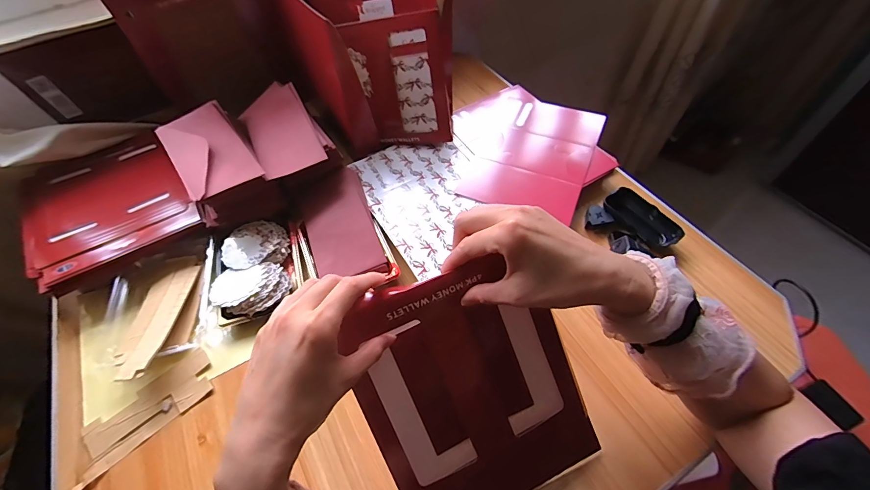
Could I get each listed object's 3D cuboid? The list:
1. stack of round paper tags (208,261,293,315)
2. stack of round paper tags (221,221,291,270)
[{"bbox_3d":[-0.248,0.058,0.503,0.098,0.028,0.070,-14,56,-6],"label":"stack of round paper tags"},{"bbox_3d":[-0.262,0.001,0.550,0.087,0.022,0.077,-25,58,-13],"label":"stack of round paper tags"}]

